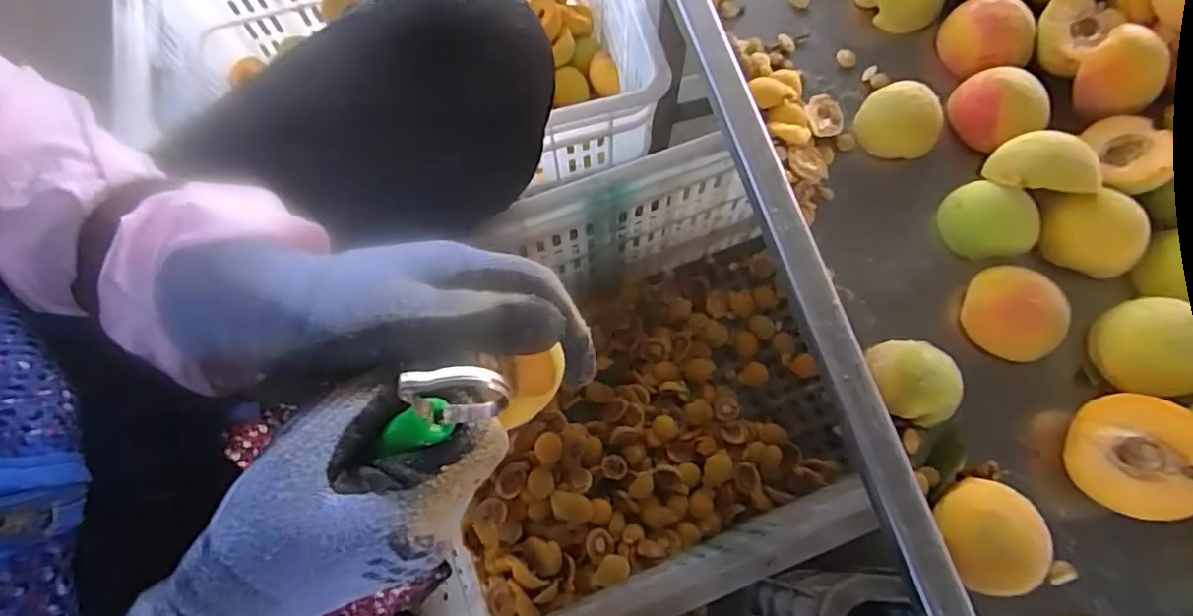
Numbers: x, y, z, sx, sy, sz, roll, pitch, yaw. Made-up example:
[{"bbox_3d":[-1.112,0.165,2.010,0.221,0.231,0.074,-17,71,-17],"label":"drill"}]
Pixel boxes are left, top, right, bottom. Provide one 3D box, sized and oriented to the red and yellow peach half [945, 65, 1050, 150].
[{"bbox_3d":[0.262,-0.131,0.405,0.047,0.039,0.054,-36,75,-11],"label":"red and yellow peach half"}]

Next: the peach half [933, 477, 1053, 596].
[{"bbox_3d":[0.209,0.120,0.325,0.052,0.029,0.054,0,71,1],"label":"peach half"}]

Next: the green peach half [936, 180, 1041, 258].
[{"bbox_3d":[0.247,-0.054,0.388,0.054,0.029,0.039,29,74,10],"label":"green peach half"}]

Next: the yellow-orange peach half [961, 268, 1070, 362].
[{"bbox_3d":[0.248,0.004,0.365,0.053,0.032,0.044,36,75,12],"label":"yellow-orange peach half"}]

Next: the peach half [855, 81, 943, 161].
[{"bbox_3d":[0.204,-0.126,0.413,0.050,0.029,0.044,36,75,12],"label":"peach half"}]

